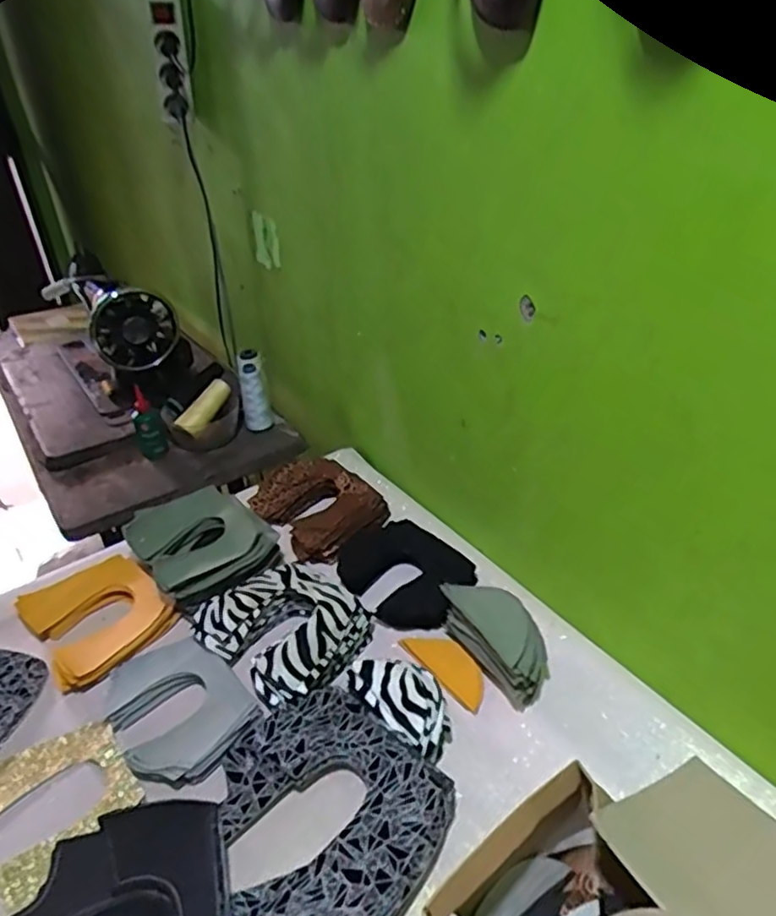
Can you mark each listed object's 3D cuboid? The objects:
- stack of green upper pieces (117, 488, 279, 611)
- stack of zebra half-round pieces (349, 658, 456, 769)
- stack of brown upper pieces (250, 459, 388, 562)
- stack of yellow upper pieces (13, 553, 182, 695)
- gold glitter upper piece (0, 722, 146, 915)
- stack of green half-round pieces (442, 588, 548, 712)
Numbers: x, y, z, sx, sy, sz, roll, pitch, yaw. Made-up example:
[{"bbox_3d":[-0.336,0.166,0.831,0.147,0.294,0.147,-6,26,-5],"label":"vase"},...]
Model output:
[{"bbox_3d":[-0.229,0.105,0.819,0.145,0.051,0.166,-28,41,-32],"label":"stack of green upper pieces"},{"bbox_3d":[0.019,0.237,0.640,0.069,0.036,0.114,-27,40,-30],"label":"stack of zebra half-round pieces"},{"bbox_3d":[-0.092,0.064,0.905,0.141,0.045,0.160,-29,42,-32],"label":"stack of brown upper pieces"},{"bbox_3d":[-0.335,0.184,0.766,0.135,0.028,0.157,-28,41,-32],"label":"stack of yellow upper pieces"},{"bbox_3d":[-0.299,0.311,0.599,0.121,0.019,0.148,-25,38,-32],"label":"gold glitter upper piece"},{"bbox_3d":[0.115,0.184,0.691,0.061,0.058,0.135,-22,38,-25],"label":"stack of green half-round pieces"}]

